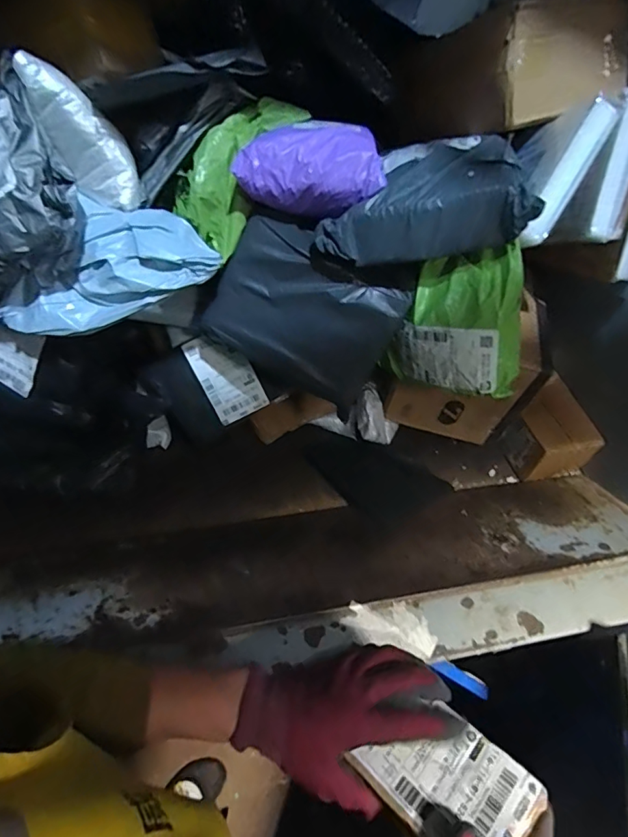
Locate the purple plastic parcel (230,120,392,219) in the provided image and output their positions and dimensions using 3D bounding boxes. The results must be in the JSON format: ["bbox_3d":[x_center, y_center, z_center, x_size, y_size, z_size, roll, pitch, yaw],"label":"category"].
[{"bbox_3d":[-0.003,-0.263,0.501,0.147,0.074,0.064,6,53,0],"label":"purple plastic parcel"}]

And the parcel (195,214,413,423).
[{"bbox_3d":[-0.015,-0.115,0.566,0.212,0.172,0.043,27,21,-5],"label":"parcel"}]

